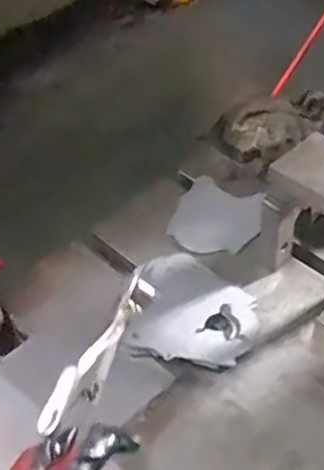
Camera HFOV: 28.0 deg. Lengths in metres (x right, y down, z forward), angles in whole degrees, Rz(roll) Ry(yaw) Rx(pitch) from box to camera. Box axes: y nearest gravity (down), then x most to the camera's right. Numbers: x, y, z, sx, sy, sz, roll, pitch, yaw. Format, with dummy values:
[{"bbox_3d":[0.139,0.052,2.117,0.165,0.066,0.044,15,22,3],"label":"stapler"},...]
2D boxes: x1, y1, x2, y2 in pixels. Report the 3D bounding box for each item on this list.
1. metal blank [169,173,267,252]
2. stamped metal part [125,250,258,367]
[{"bbox_3d":[0.070,-0.024,0.815,0.112,0.007,0.130,14,47,25],"label":"metal blank"},{"bbox_3d":[0.038,0.076,0.714,0.131,0.014,0.143,3,45,9],"label":"stamped metal part"}]

